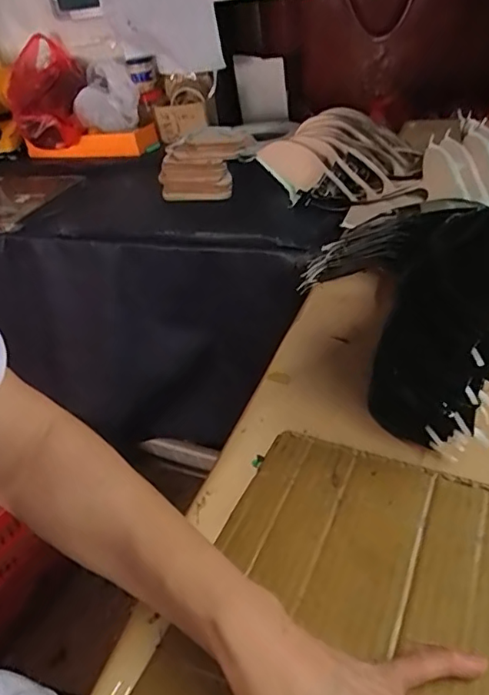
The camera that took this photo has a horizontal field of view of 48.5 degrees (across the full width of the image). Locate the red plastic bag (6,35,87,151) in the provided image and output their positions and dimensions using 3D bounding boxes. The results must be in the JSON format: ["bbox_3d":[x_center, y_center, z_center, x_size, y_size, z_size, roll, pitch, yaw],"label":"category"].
[{"bbox_3d":[-0.494,-0.653,1.369,0.172,0.094,0.340,-9,66,-2],"label":"red plastic bag"}]

